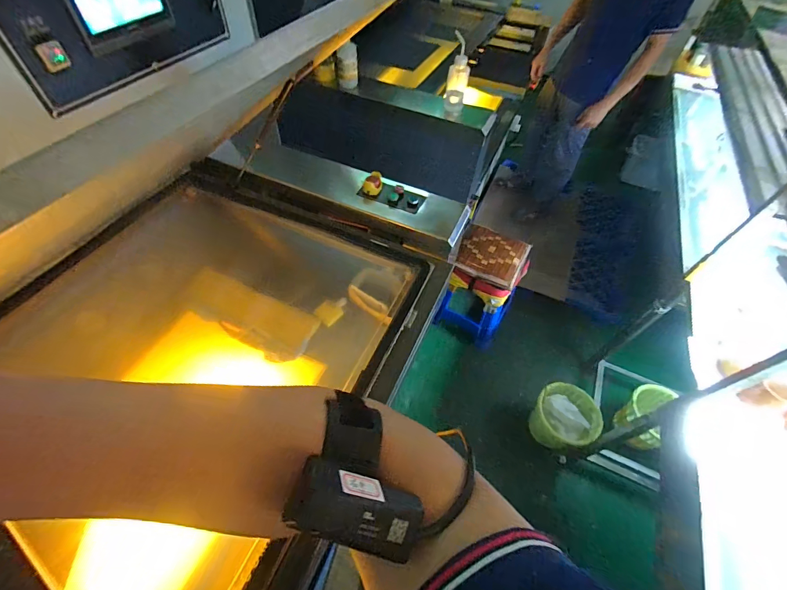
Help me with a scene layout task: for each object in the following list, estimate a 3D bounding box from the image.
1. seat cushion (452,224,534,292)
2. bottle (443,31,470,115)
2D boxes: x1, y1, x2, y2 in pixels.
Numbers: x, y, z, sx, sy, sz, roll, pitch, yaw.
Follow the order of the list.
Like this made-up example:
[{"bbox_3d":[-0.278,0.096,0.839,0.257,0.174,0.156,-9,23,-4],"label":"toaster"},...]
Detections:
[{"bbox_3d":[0.458,-0.202,1.660,0.328,0.051,0.274,24,67,13],"label":"seat cushion"},{"bbox_3d":[0.231,-0.787,1.279,0.081,0.270,0.090,12,53,5],"label":"bottle"}]

